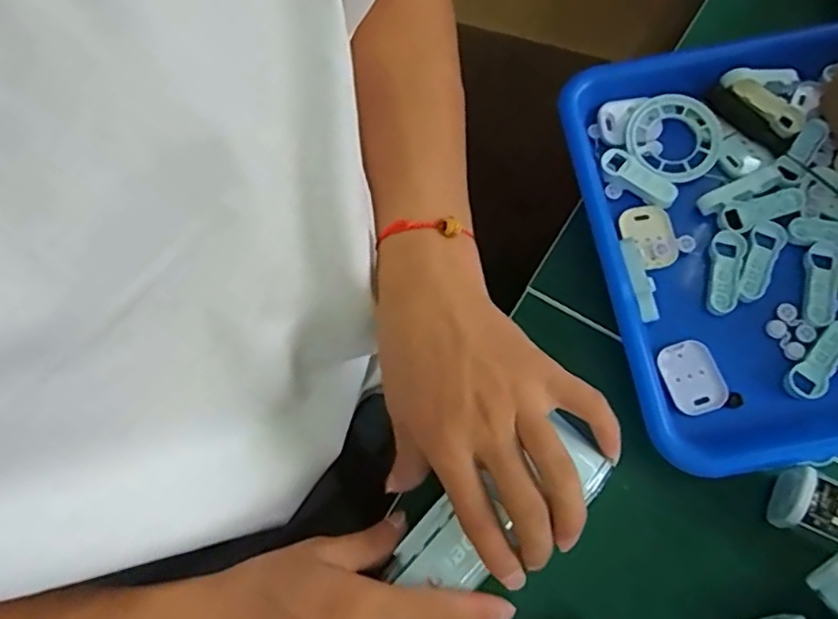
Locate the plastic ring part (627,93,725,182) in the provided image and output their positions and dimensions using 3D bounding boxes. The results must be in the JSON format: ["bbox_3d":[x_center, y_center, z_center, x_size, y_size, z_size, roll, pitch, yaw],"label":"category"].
[{"bbox_3d":[0.160,-0.108,0.386,0.056,0.009,0.054,-1,71,4],"label":"plastic ring part"}]

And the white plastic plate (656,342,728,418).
[{"bbox_3d":[0.152,0.038,0.345,0.028,0.006,0.040,-17,71,-1],"label":"white plastic plate"}]

